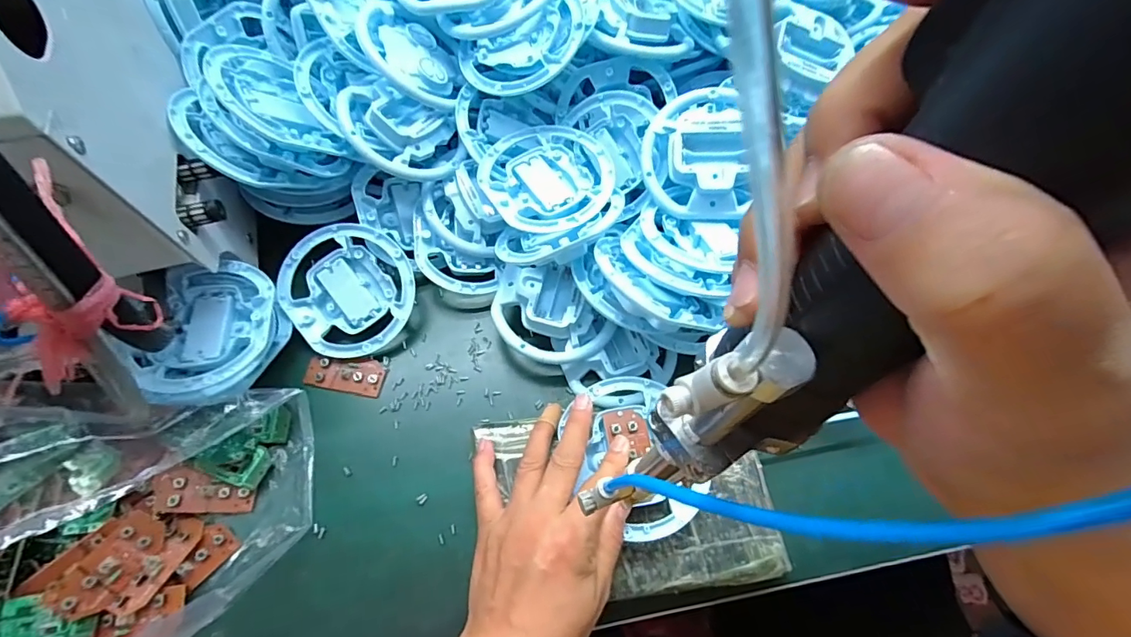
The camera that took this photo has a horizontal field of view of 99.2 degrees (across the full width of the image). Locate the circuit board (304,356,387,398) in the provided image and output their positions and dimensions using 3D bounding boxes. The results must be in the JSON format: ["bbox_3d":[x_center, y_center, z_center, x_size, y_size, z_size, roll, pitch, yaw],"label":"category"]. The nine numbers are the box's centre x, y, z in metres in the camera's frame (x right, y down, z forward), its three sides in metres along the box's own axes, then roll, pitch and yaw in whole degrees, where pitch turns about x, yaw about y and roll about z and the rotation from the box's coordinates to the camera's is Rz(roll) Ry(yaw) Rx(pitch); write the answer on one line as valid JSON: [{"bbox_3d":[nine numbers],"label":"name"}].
[{"bbox_3d":[-0.175,0.044,0.385,0.060,0.004,0.029,10,66,2],"label":"circuit board"}]

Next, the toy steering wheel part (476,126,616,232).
[{"bbox_3d":[-0.013,-0.113,0.386,0.096,0.020,0.100,1,66,-2],"label":"toy steering wheel part"}]

